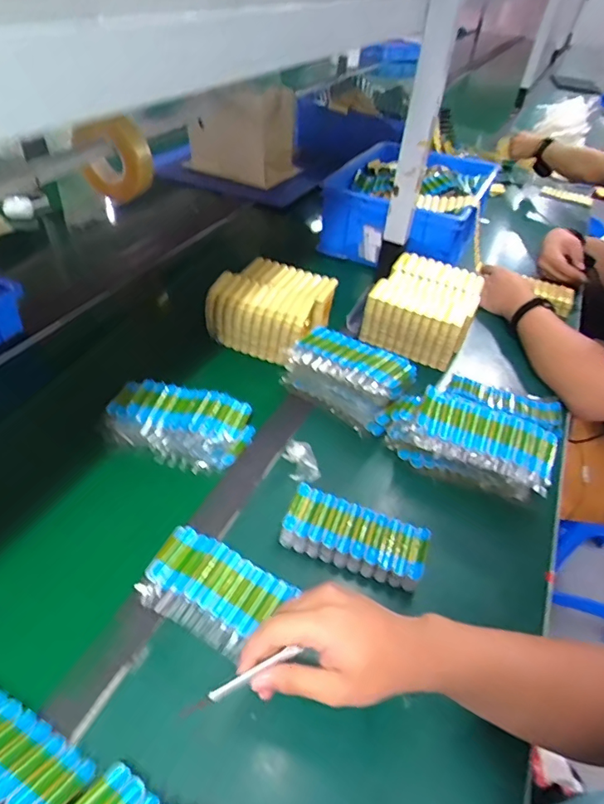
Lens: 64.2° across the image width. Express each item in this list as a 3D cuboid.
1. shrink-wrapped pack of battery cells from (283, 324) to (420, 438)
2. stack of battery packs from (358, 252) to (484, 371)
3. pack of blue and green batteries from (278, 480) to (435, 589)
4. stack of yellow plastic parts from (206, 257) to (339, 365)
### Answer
[{"bbox_3d":[0.064,-0.039,0.699,0.168,0.085,0.089,31,49,24],"label":"shrink-wrapped pack of battery cells"},{"bbox_3d":[0.218,-0.168,0.857,0.166,0.087,0.196,22,46,18],"label":"stack of battery packs"},{"bbox_3d":[0.059,0.151,0.539,0.155,0.036,0.065,16,45,12],"label":"pack of blue and green batteries"},{"bbox_3d":[-0.047,-0.157,0.810,0.162,0.090,0.175,19,45,15],"label":"stack of yellow plastic parts"}]

